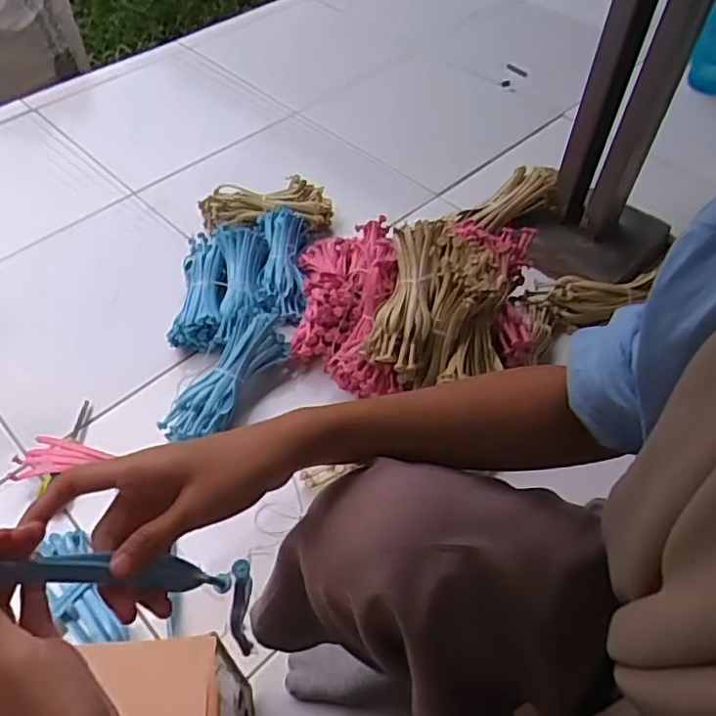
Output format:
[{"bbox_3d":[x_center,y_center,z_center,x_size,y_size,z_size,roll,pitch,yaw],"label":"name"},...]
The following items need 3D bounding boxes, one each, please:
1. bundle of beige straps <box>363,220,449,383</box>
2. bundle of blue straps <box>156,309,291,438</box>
[{"bbox_3d":[0.065,-0.080,0.814,0.076,0.047,0.208,13,77,10],"label":"bundle of beige straps"},{"bbox_3d":[-0.175,0.027,0.854,0.078,0.057,0.211,27,67,22],"label":"bundle of blue straps"}]

